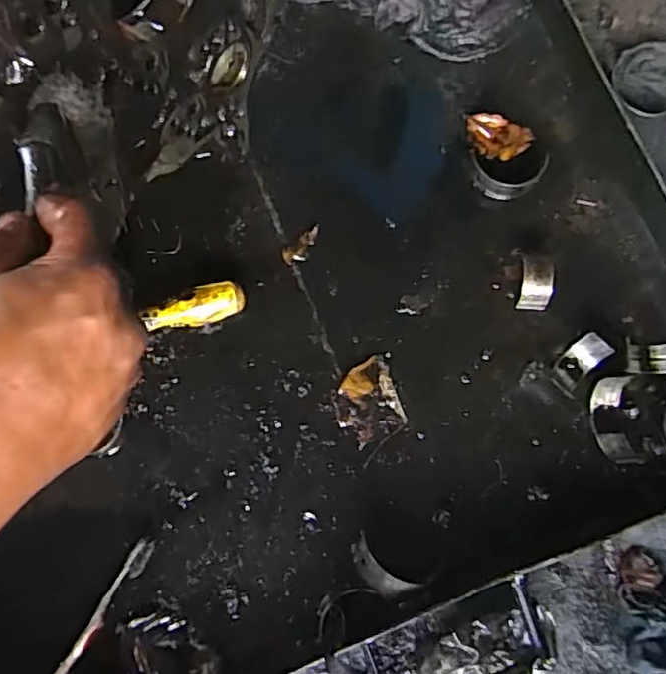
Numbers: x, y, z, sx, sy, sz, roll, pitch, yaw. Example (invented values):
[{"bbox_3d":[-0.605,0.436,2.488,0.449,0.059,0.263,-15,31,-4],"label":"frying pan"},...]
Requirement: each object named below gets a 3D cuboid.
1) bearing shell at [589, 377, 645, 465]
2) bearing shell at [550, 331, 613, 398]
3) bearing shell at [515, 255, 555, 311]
[{"bbox_3d":[0.236,0.071,0.511,0.029,0.021,0.072,-5,78,-3],"label":"bearing shell"},{"bbox_3d":[0.209,0.024,0.521,0.057,0.025,0.027,-42,82,-10],"label":"bearing shell"},{"bbox_3d":[0.180,-0.047,0.540,0.029,0.024,0.045,5,77,-1],"label":"bearing shell"}]

